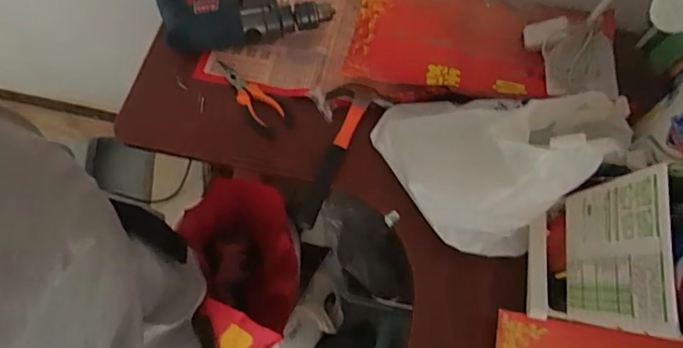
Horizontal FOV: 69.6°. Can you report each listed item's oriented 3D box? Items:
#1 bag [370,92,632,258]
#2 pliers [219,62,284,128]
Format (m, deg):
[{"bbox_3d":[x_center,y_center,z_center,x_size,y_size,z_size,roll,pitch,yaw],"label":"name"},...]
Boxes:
[{"bbox_3d":[0.146,-0.031,0.576,0.256,0.234,0.161,33,69,14],"label":"bag"},{"bbox_3d":[-0.149,-0.126,0.753,0.137,0.011,0.040,40,71,16],"label":"pliers"}]

